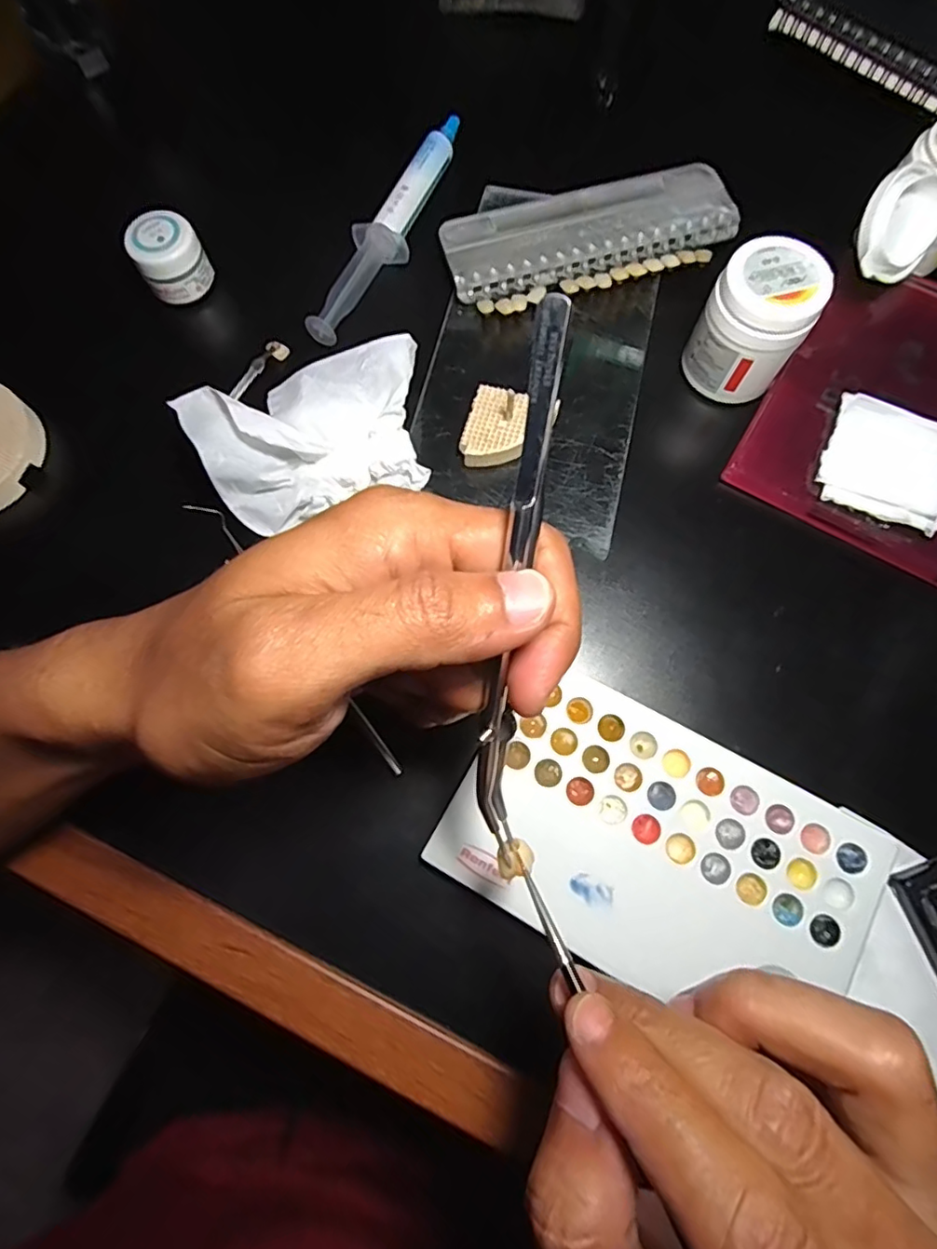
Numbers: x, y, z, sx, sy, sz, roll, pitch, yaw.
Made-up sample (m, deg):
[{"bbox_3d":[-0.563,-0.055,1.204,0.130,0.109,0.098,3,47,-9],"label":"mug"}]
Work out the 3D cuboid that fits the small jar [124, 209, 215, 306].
[{"bbox_3d":[-0.147,-0.181,0.281,0.031,0.026,0.028,-25,77,-5],"label":"small jar"}]

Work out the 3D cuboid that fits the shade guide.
[{"bbox_3d":[0.063,-0.197,0.291,0.146,0.009,0.061,-16,76,-3],"label":"shade guide"}]

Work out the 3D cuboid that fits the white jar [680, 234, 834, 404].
[{"bbox_3d":[0.125,-0.132,0.251,0.042,0.047,0.041,0,76,1],"label":"white jar"}]

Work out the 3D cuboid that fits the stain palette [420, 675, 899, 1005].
[{"bbox_3d":[0.071,0.084,0.212,0.147,0.005,0.092,28,75,10],"label":"stain palette"}]

